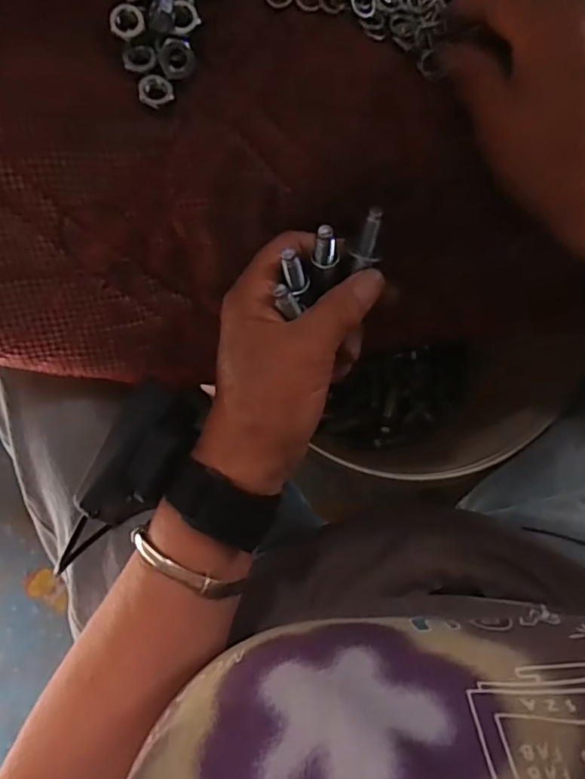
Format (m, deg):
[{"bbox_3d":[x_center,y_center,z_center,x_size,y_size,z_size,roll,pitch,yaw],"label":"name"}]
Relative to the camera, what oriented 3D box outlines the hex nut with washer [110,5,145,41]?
[{"bbox_3d":[-0.076,-0.171,0.261,0.015,0.006,0.013,-13,88,-6],"label":"hex nut with washer"}]

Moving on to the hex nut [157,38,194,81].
[{"bbox_3d":[-0.055,-0.156,0.264,0.016,0.006,0.016,-7,87,-5],"label":"hex nut"}]

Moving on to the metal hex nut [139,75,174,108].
[{"bbox_3d":[-0.065,-0.142,0.265,0.016,0.004,0.014,-12,88,-6],"label":"metal hex nut"}]

